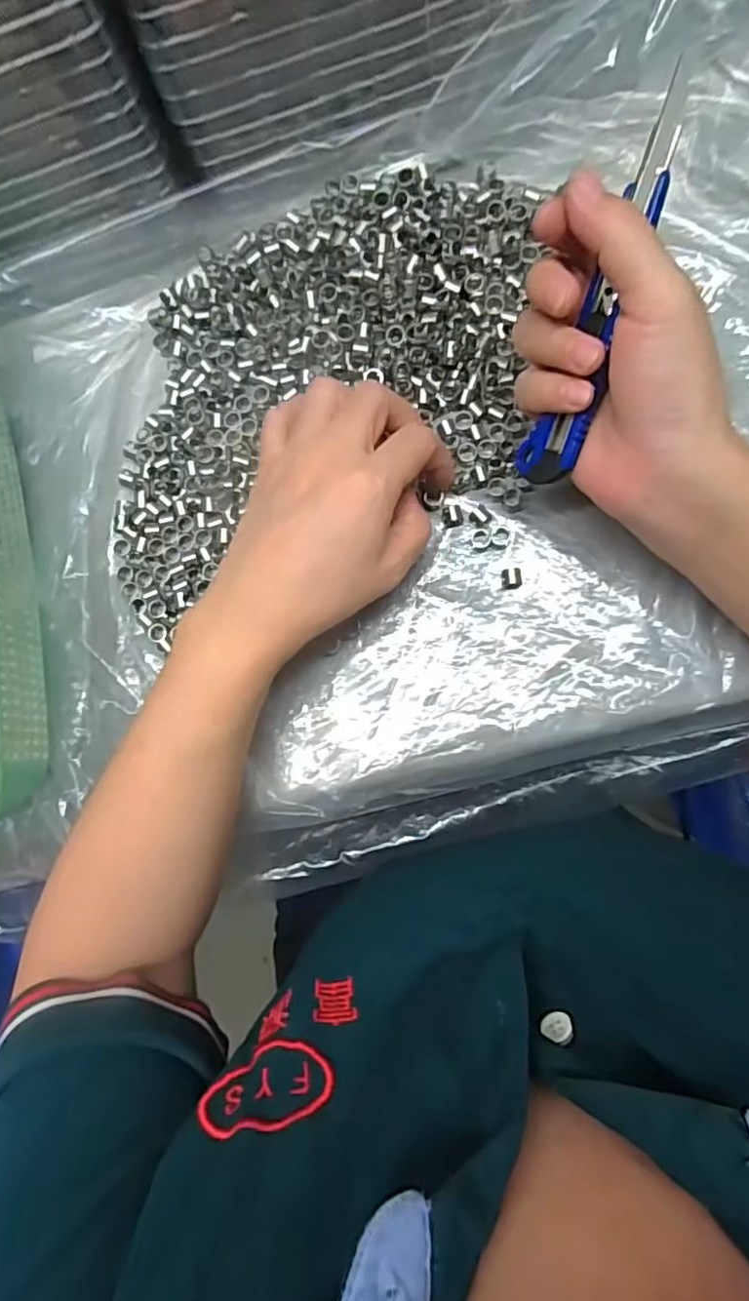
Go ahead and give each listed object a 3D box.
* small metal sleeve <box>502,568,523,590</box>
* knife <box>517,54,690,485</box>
[{"bbox_3d":[0.071,-0.037,0.306,0.011,0.007,0.010,-7,88,5],"label":"small metal sleeve"},{"bbox_3d":[0.088,-0.137,0.235,0.024,0.018,0.143,15,117,5],"label":"knife"}]

